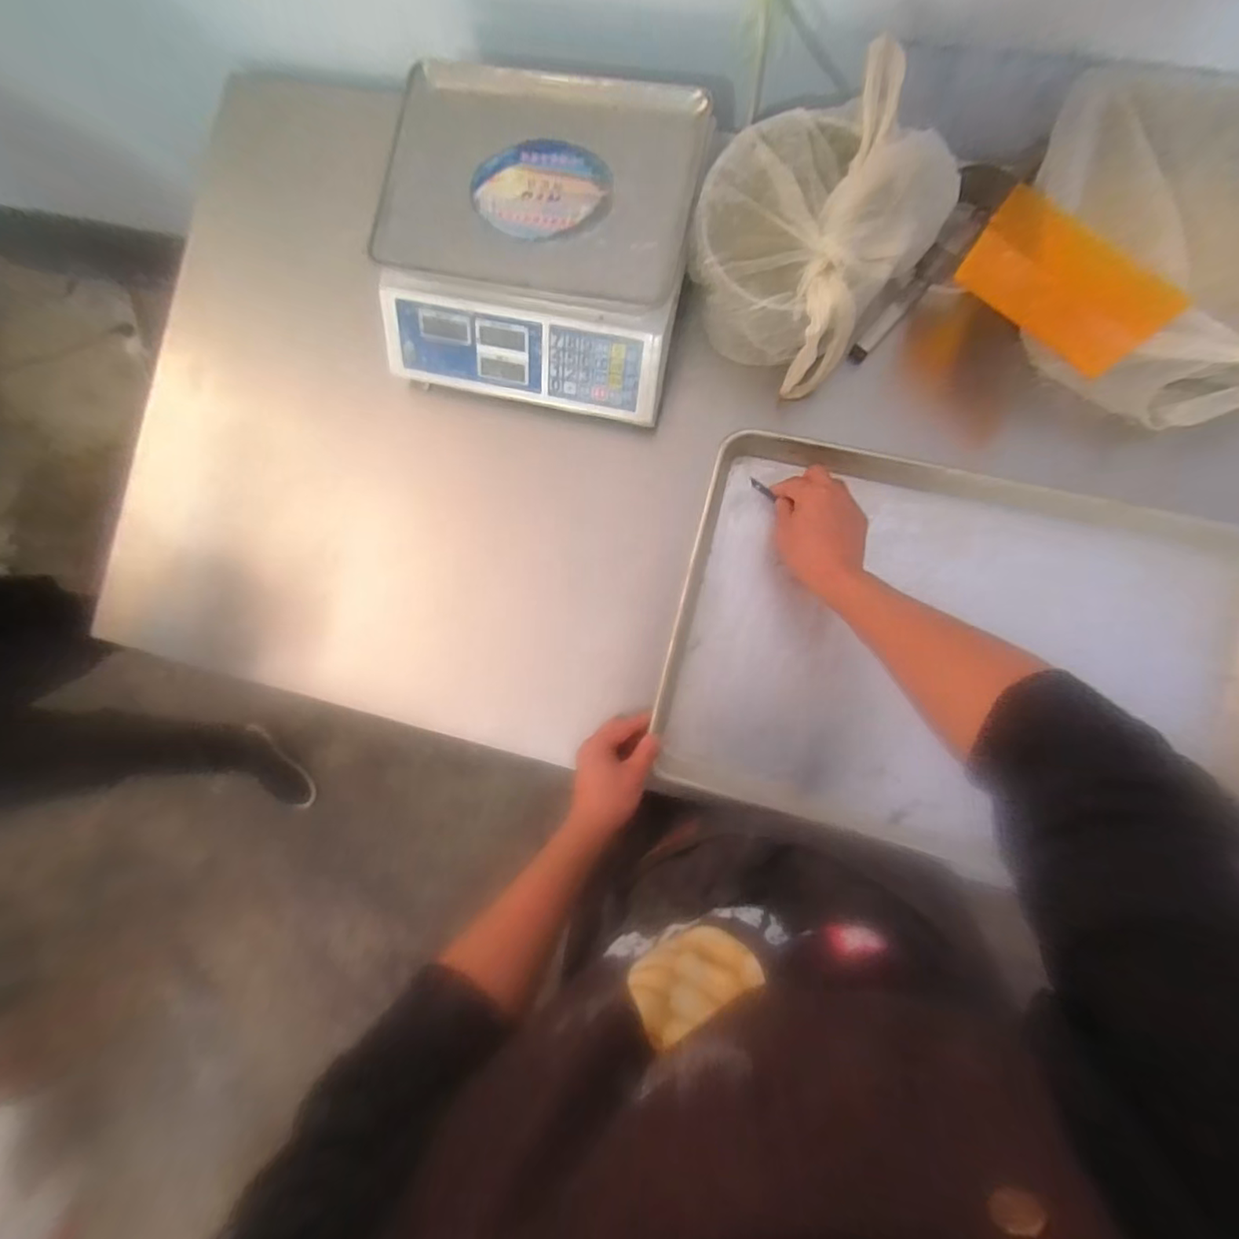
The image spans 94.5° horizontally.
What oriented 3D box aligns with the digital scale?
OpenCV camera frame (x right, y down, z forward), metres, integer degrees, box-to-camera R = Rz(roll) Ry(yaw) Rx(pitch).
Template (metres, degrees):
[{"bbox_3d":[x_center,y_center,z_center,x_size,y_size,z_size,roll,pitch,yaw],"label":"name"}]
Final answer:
[{"bbox_3d":[-0.087,-0.416,0.640,0.330,0.104,0.304,15,89,8],"label":"digital scale"}]

